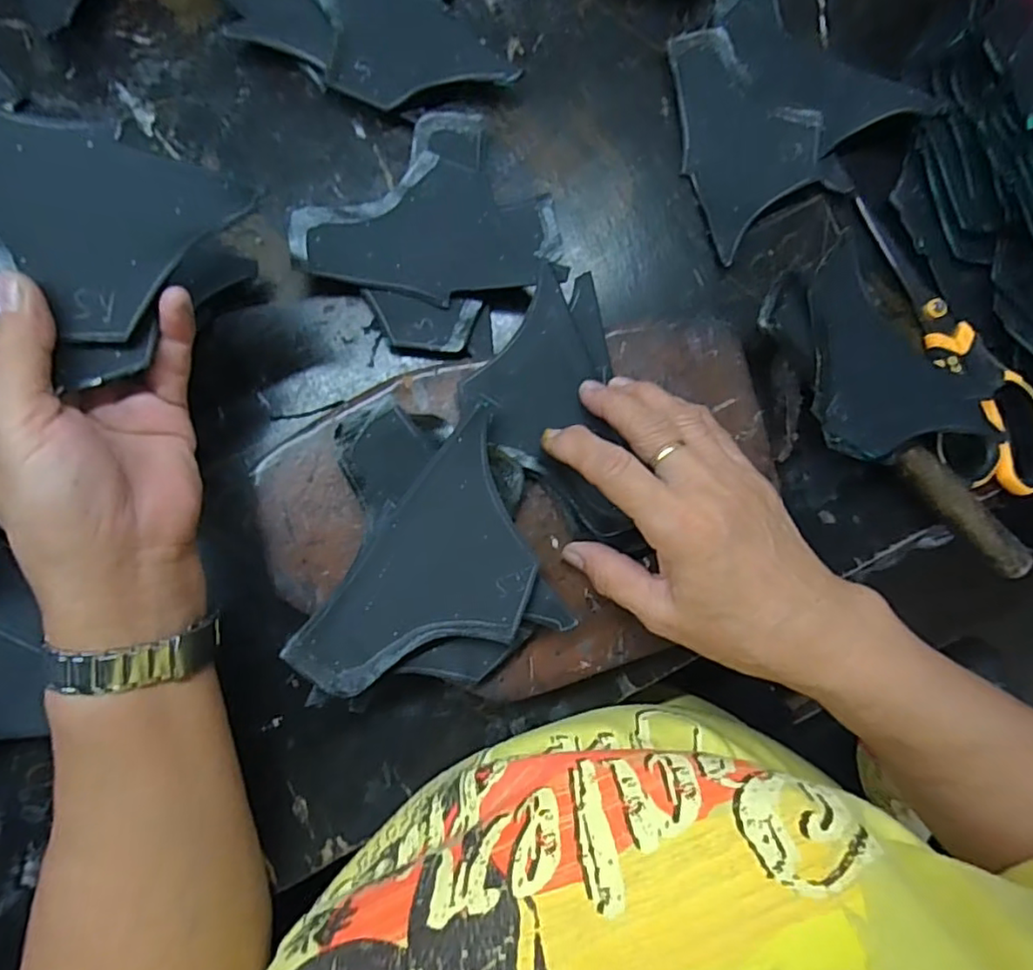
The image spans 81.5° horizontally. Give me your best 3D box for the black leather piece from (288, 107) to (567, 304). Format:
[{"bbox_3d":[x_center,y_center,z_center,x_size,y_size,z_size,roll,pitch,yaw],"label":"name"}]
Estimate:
[{"bbox_3d":[-0.044,-0.138,0.330,0.104,0.010,0.123,44,80,0],"label":"black leather piece"}]

